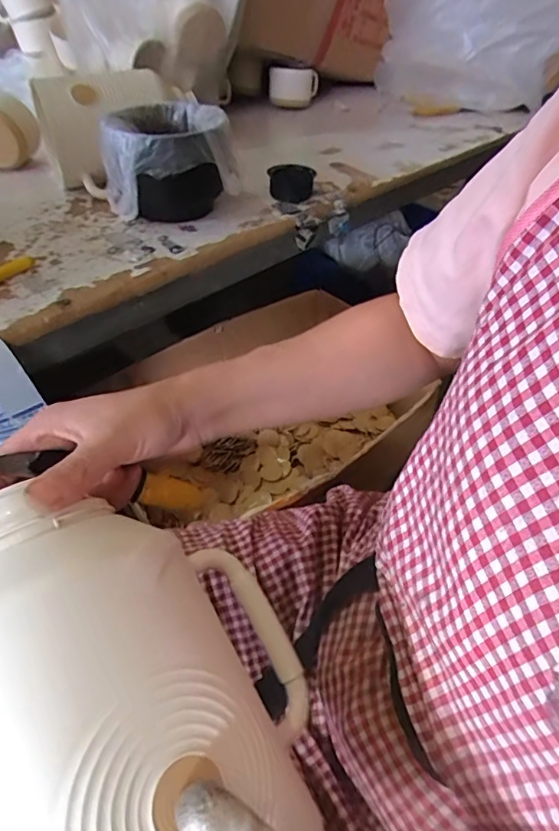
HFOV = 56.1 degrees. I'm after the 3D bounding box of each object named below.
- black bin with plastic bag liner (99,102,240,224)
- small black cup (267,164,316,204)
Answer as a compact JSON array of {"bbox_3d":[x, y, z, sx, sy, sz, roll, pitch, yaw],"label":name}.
[{"bbox_3d":[-0.143,-0.322,0.677,0.156,0.114,0.128,-16,48,-19],"label":"black bin with plastic bag liner"},{"bbox_3d":[0.016,-0.335,0.753,0.064,0.037,0.064,2,44,-2],"label":"small black cup"}]

